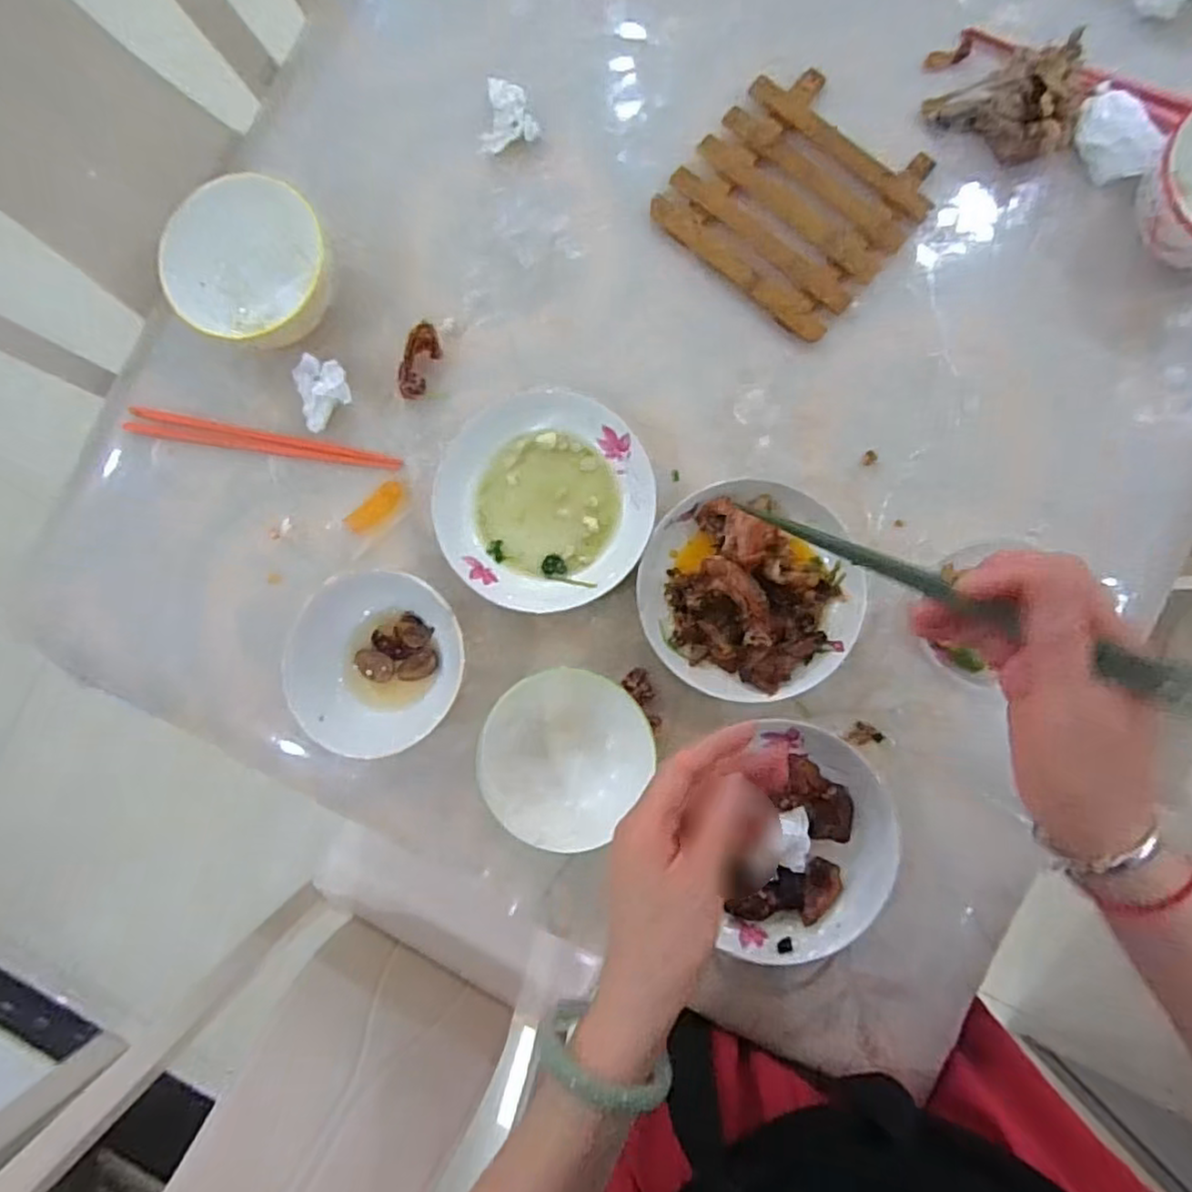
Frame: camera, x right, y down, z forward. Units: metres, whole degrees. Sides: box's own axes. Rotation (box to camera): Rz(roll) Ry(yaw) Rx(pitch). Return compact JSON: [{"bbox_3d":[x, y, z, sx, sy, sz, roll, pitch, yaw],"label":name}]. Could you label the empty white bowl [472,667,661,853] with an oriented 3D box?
[{"bbox_3d":[-0.022,0.115,0.504,0.115,0.064,0.118,0,87,5],"label":"empty white bowl"}]

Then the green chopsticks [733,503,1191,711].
[{"bbox_3d":[0.163,-0.006,0.335,0.229,0.016,0.014,32,90,41],"label":"green chopsticks"}]

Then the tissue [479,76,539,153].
[{"bbox_3d":[-0.078,-0.405,0.576,0.051,0.033,0.063,-11,86,4],"label":"tissue"}]

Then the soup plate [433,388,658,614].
[{"bbox_3d":[-0.040,-0.076,0.538,0.162,0.028,0.170,0,87,5],"label":"soup plate"}]

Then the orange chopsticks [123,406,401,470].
[{"bbox_3d":[-0.277,-0.129,0.568,0.234,0.009,0.022,10,88,5],"label":"orange chopsticks"}]

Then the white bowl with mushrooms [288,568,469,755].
[{"bbox_3d":[-0.163,0.049,0.523,0.127,0.059,0.126,0,87,5],"label":"white bowl with mushrooms"}]

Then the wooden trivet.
[{"bbox_3d":[0.161,-0.322,0.549,0.176,0.011,0.170,42,91,6],"label":"wooden trivet"}]

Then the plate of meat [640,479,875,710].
[{"bbox_3d":[0.116,-0.004,0.517,0.157,0.044,0.160,0,87,5],"label":"plate of meat"}]

